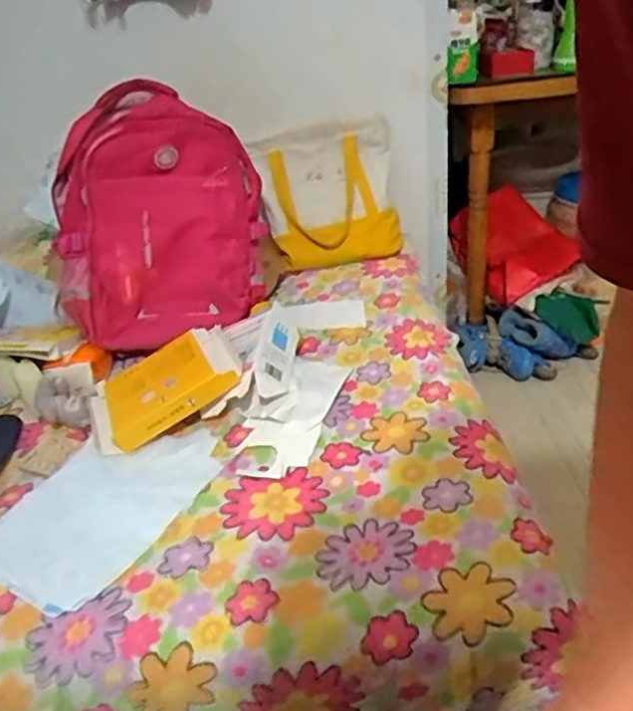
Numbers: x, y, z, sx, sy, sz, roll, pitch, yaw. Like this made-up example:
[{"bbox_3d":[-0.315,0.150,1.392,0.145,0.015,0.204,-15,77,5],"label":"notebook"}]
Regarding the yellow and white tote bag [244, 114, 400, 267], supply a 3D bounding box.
[{"bbox_3d":[0.025,-0.339,1.427,0.289,0.261,0.192,-6,30,1],"label":"yellow and white tote bag"}]

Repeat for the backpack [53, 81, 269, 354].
[{"bbox_3d":[-0.274,-0.227,1.134,0.357,0.385,0.166,-19,32,-20],"label":"backpack"}]

